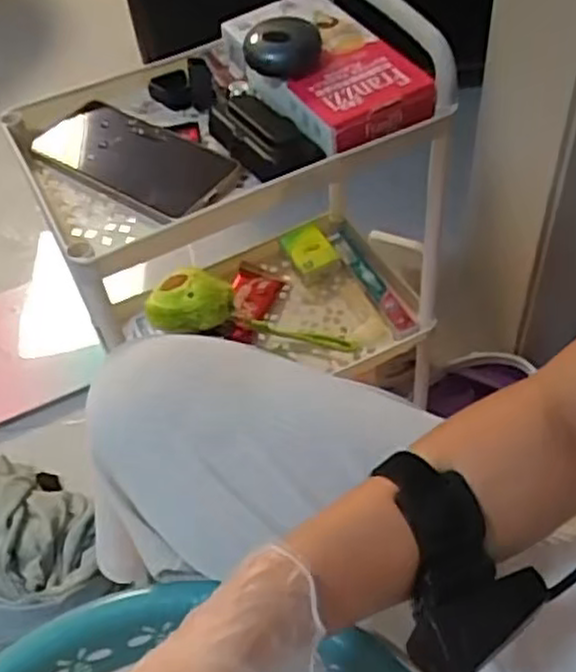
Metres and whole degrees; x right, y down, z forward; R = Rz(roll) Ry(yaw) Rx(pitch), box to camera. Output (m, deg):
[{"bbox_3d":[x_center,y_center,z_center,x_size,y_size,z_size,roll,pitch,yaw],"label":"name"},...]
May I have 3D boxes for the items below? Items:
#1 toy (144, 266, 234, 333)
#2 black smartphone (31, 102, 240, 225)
[{"bbox_3d":[-0.100,-0.039,0.773,0.088,0.056,0.072,-5,50,3],"label":"toy"},{"bbox_3d":[-0.123,-0.138,0.576,0.168,0.014,0.079,25,57,25],"label":"black smartphone"}]

